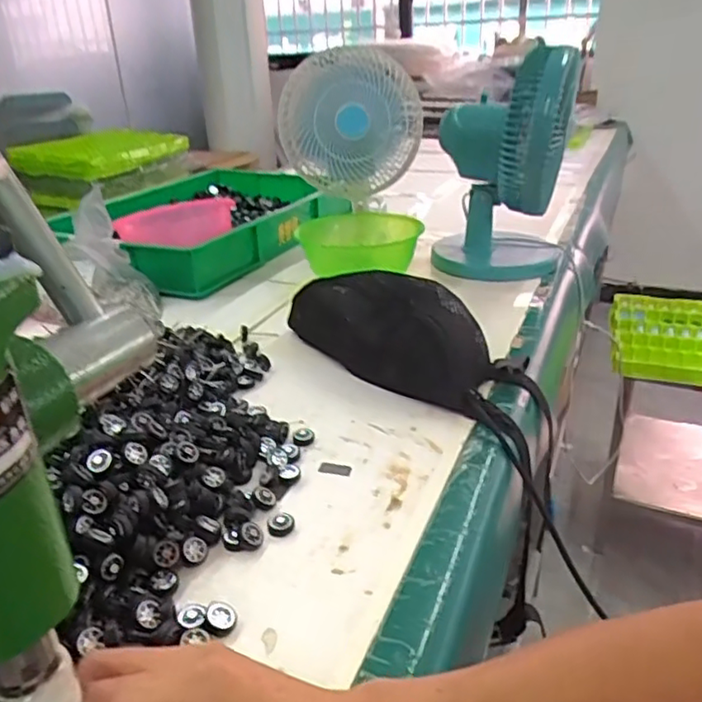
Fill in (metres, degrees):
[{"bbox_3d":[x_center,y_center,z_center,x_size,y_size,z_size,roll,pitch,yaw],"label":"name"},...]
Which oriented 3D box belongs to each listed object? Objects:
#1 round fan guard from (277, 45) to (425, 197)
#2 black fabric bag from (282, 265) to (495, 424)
[{"bbox_3d":[0.000,-0.348,0.967,0.206,0.199,0.119,1,26,6],"label":"round fan guard"},{"bbox_3d":[0.044,-0.029,0.704,0.274,0.091,0.125,18,32,35],"label":"black fabric bag"}]

